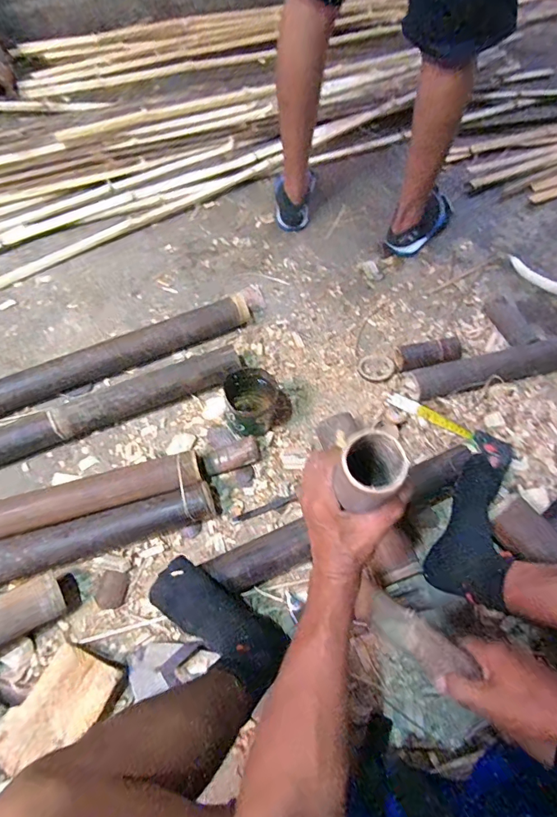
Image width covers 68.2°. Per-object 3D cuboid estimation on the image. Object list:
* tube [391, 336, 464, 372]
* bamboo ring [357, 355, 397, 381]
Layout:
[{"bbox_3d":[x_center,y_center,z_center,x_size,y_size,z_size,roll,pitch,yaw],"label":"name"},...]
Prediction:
[{"bbox_3d":[0.327,-0.113,0.899,0.144,0.051,0.056,-8,65,-2],"label":"tube"},{"bbox_3d":[0.214,-0.091,0.897,0.076,0.014,0.070,0,64,1],"label":"bamboo ring"}]

